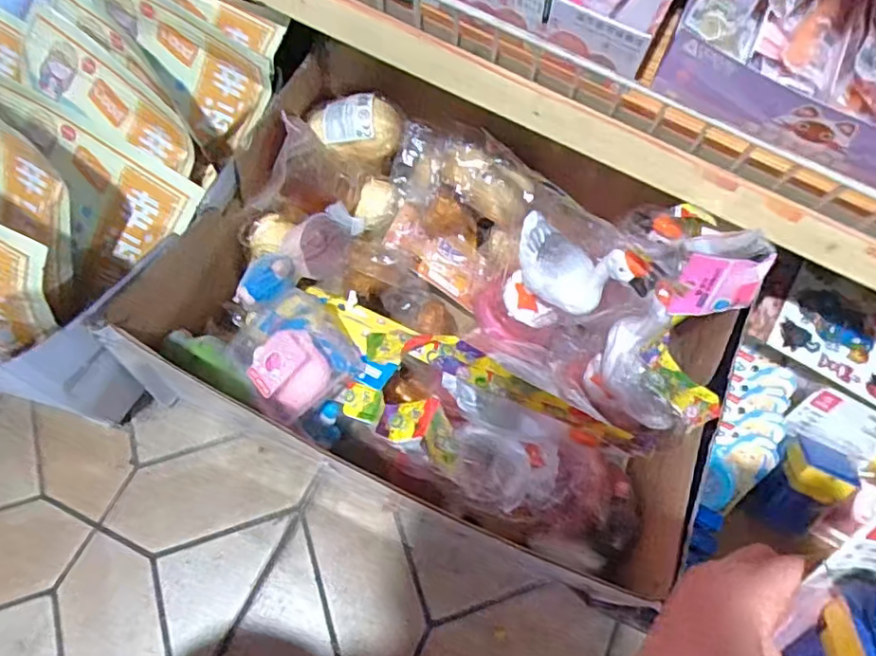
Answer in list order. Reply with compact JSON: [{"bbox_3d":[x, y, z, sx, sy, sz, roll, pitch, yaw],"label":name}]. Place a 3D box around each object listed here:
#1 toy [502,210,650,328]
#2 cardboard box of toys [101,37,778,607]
[{"bbox_3d":[0.101,-0.042,0.508,0.058,0.111,0.112,-40,78,-18],"label":"toy"},{"bbox_3d":[0.016,-0.022,0.510,0.418,0.208,0.312,25,69,4],"label":"cardboard box of toys"}]

